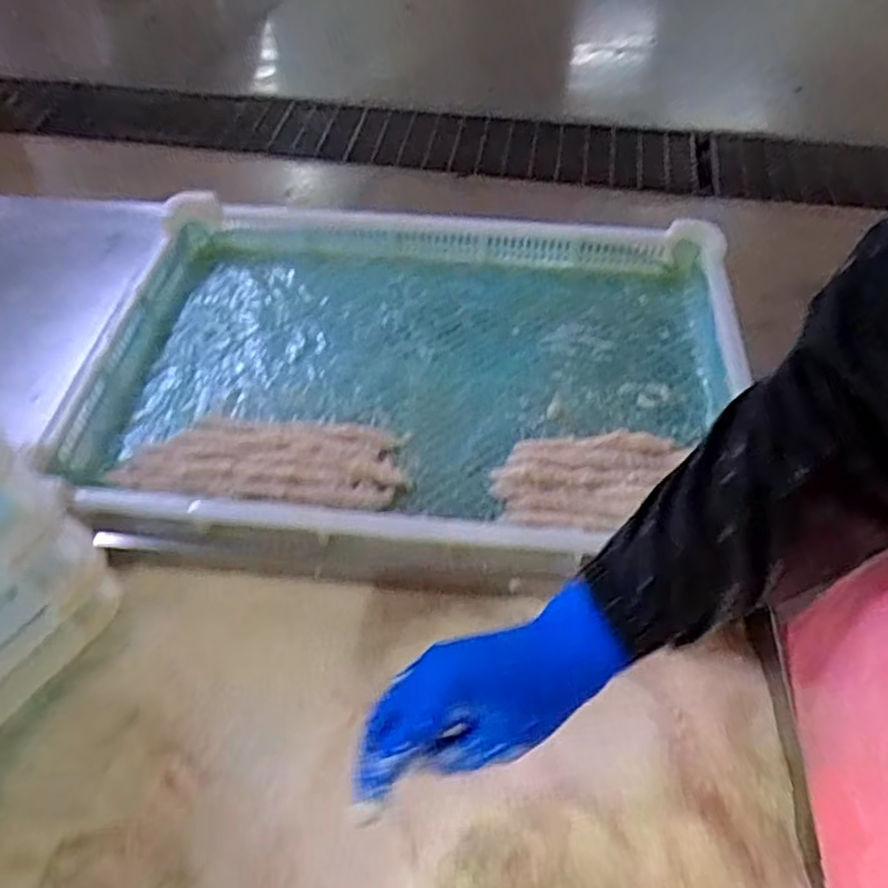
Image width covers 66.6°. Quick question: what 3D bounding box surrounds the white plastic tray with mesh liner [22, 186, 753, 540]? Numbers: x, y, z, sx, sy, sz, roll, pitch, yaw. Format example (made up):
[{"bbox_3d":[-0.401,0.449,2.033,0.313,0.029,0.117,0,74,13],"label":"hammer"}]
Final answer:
[{"bbox_3d":[-0.032,-0.075,0.637,0.582,0.052,0.416,7,55,7],"label":"white plastic tray with mesh liner"}]

